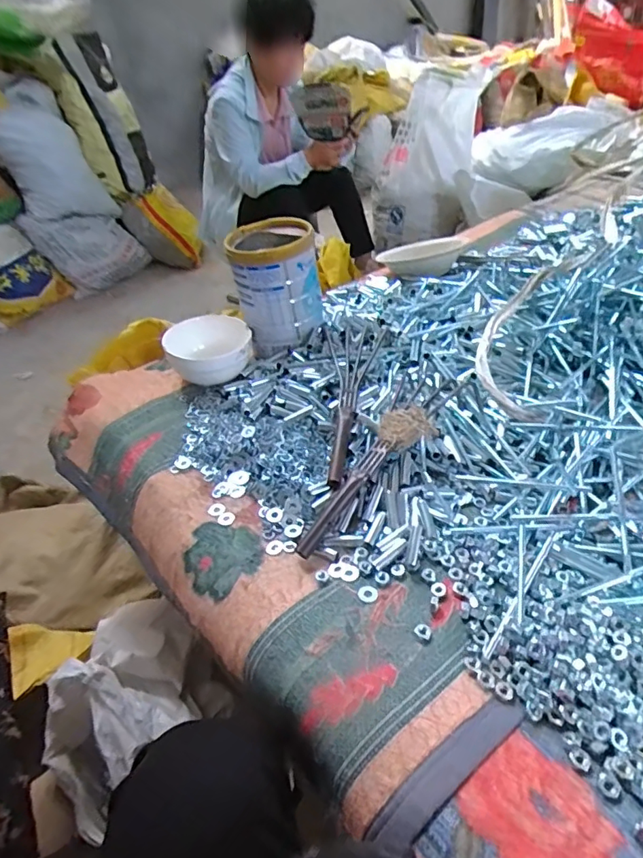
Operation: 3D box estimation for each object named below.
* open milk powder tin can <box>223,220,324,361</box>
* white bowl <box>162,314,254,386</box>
[{"bbox_3d":[-0.069,-0.224,0.791,0.117,0.155,0.132,-14,41,-7],"label":"open milk powder tin can"},{"bbox_3d":[-0.169,-0.121,0.793,0.123,0.068,0.122,-5,40,4],"label":"white bowl"}]

